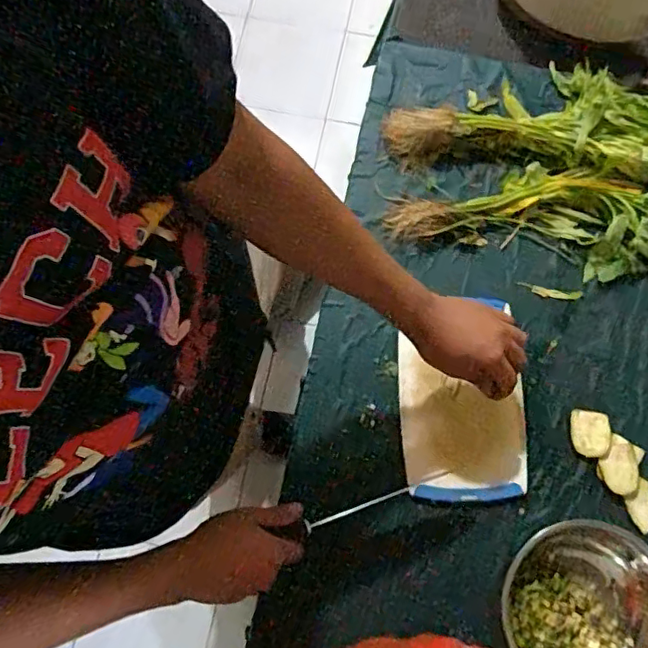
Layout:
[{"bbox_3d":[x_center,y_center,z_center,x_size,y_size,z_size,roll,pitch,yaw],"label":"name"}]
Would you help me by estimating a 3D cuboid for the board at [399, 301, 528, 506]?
[{"bbox_3d":[0.165,0.098,0.702,0.143,0.015,0.222,-4,73,10],"label":"board"}]

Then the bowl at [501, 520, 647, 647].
[{"bbox_3d":[0.290,0.311,0.613,0.179,0.058,0.176,0,75,2],"label":"bowl"}]

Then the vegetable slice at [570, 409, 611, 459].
[{"bbox_3d":[0.316,0.131,0.691,0.044,0.011,0.053,10,76,4],"label":"vegetable slice"}]

